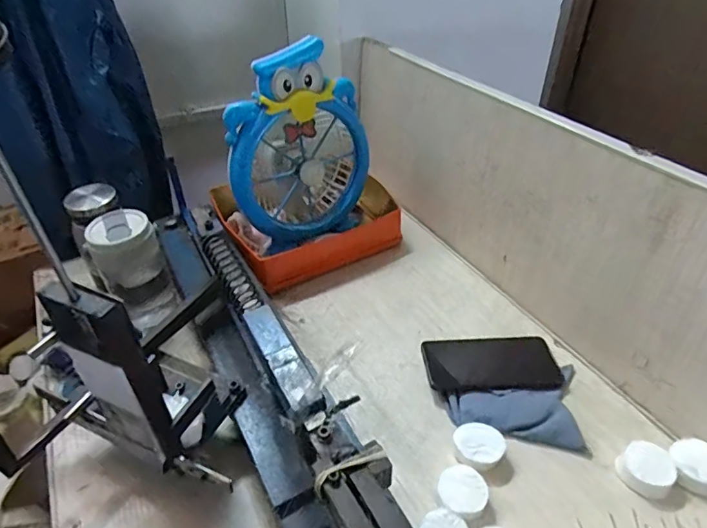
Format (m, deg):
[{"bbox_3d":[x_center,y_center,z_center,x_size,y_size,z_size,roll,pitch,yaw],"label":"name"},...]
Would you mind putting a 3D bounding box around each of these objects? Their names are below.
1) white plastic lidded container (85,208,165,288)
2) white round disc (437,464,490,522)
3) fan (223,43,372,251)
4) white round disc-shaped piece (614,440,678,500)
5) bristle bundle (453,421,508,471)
[{"bbox_3d":[-0.296,-0.017,0.650,0.079,0.081,0.065,-23,45,-24],"label":"white plastic lidded container"},{"bbox_3d":[0.106,0.226,0.488,0.047,0.023,0.048,-1,40,1],"label":"white round disc"},{"bbox_3d":[-0.089,-0.177,0.772,0.219,0.286,0.127,-16,42,-17],"label":"fan"},{"bbox_3d":[0.294,0.204,0.499,0.048,0.025,0.051,-1,40,1],"label":"white round disc-shaped piece"},{"bbox_3d":[0.132,0.192,0.524,0.050,0.021,0.048,-9,41,-10],"label":"bristle bundle"}]

